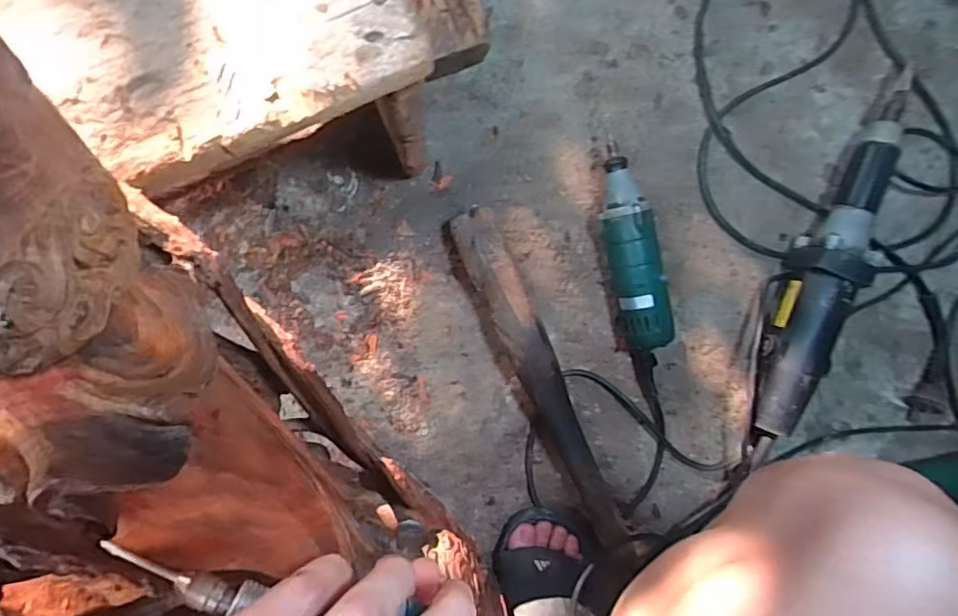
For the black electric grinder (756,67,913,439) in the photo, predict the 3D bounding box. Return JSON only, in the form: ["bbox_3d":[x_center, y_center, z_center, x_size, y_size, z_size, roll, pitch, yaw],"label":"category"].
[{"bbox_3d":[0.371,-0.052,0.613,0.070,0.072,0.411,17,92,-8],"label":"black electric grinder"}]

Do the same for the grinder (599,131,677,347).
[{"bbox_3d":[0.157,-0.061,0.593,0.057,0.061,0.213,-18,97,-5],"label":"grinder"}]

